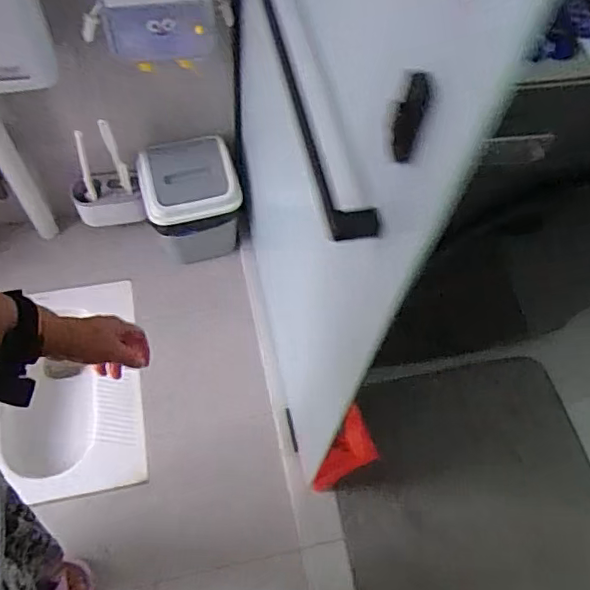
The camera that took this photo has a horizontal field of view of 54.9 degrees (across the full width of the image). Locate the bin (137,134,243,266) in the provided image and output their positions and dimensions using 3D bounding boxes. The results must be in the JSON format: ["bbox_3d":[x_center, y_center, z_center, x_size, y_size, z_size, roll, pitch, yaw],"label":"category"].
[{"bbox_3d":[-0.251,-0.223,1.403,0.216,0.294,0.193,-11,64,-9],"label":"bin"}]

